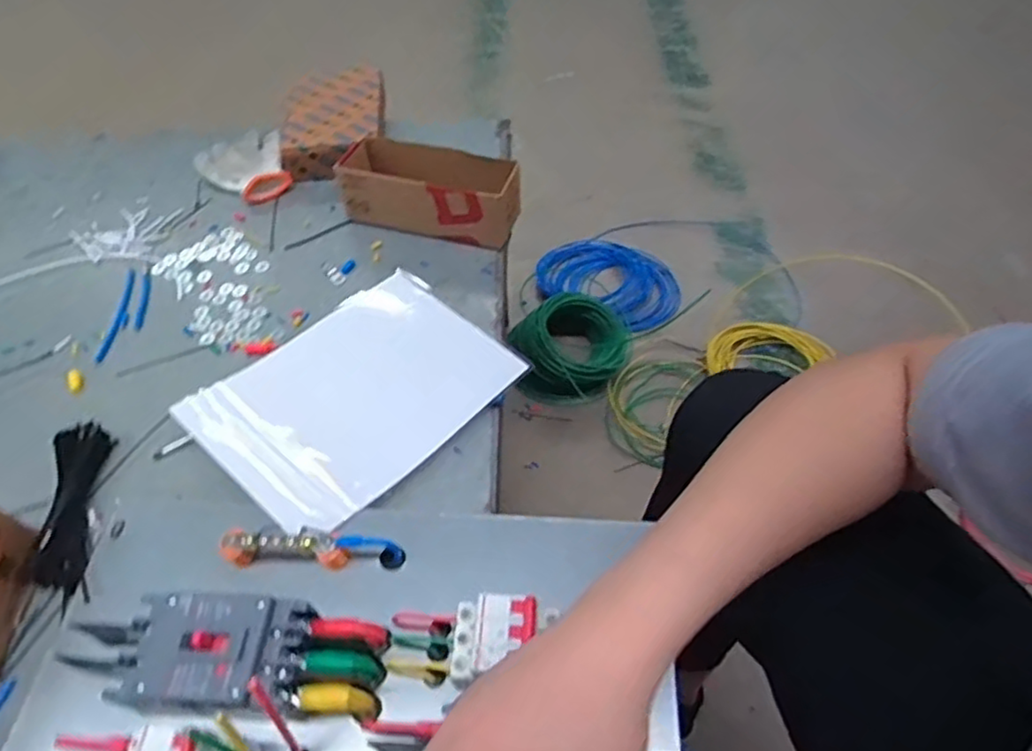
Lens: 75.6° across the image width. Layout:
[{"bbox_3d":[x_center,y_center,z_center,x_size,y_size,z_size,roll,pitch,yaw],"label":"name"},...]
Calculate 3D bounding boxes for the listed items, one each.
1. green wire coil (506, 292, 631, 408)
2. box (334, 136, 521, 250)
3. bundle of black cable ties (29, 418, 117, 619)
[{"bbox_3d":[0.101,-0.055,1.240,0.199,0.126,0.205,21,55,17],"label":"green wire coil"},{"bbox_3d":[-0.108,-0.239,0.866,0.234,0.076,0.091,13,52,13],"label":"box"},{"bbox_3d":[-0.409,0.126,0.614,0.045,0.029,0.182,-14,51,-9],"label":"bundle of black cable ties"}]

